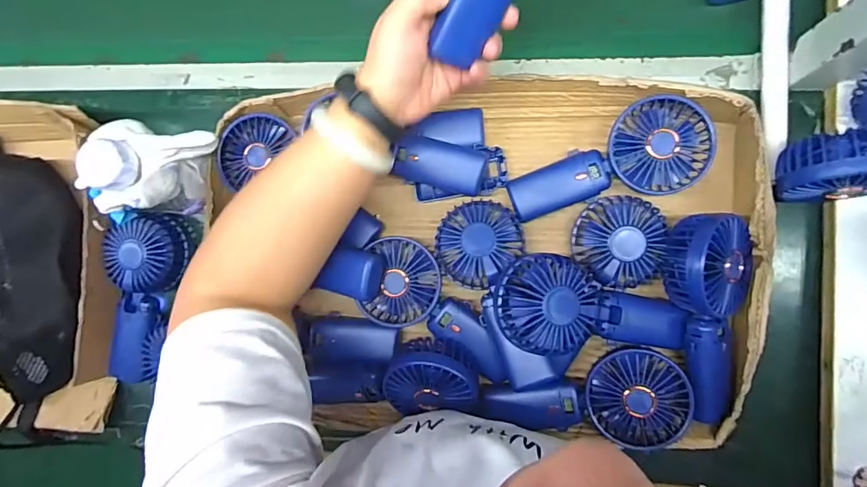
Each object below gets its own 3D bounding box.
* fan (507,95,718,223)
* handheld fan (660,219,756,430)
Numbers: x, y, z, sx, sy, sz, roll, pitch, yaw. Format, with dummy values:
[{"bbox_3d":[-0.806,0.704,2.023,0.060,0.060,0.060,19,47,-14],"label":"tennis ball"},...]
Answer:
[{"bbox_3d":[0.165,-0.070,0.441,0.182,0.038,0.083,-24,84,7],"label":"fan"},{"bbox_3d":[0.245,0.065,0.409,0.075,0.051,0.178,-4,101,8],"label":"handheld fan"}]

